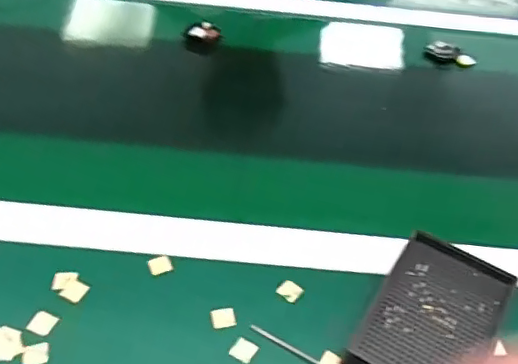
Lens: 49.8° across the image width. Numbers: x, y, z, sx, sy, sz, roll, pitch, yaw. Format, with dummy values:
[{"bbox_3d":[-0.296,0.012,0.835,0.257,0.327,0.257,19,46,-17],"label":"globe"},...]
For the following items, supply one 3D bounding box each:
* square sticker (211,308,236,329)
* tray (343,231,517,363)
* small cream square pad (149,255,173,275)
[{"bbox_3d":[-0.027,0.103,0.427,0.018,0.004,0.016,-6,45,-13],"label":"square sticker"},{"bbox_3d":[0.130,0.107,0.421,0.087,0.021,0.155,27,47,20],"label":"tray"},{"bbox_3d":[-0.081,0.068,0.458,0.017,0.004,0.016,-14,57,-22],"label":"small cream square pad"}]

